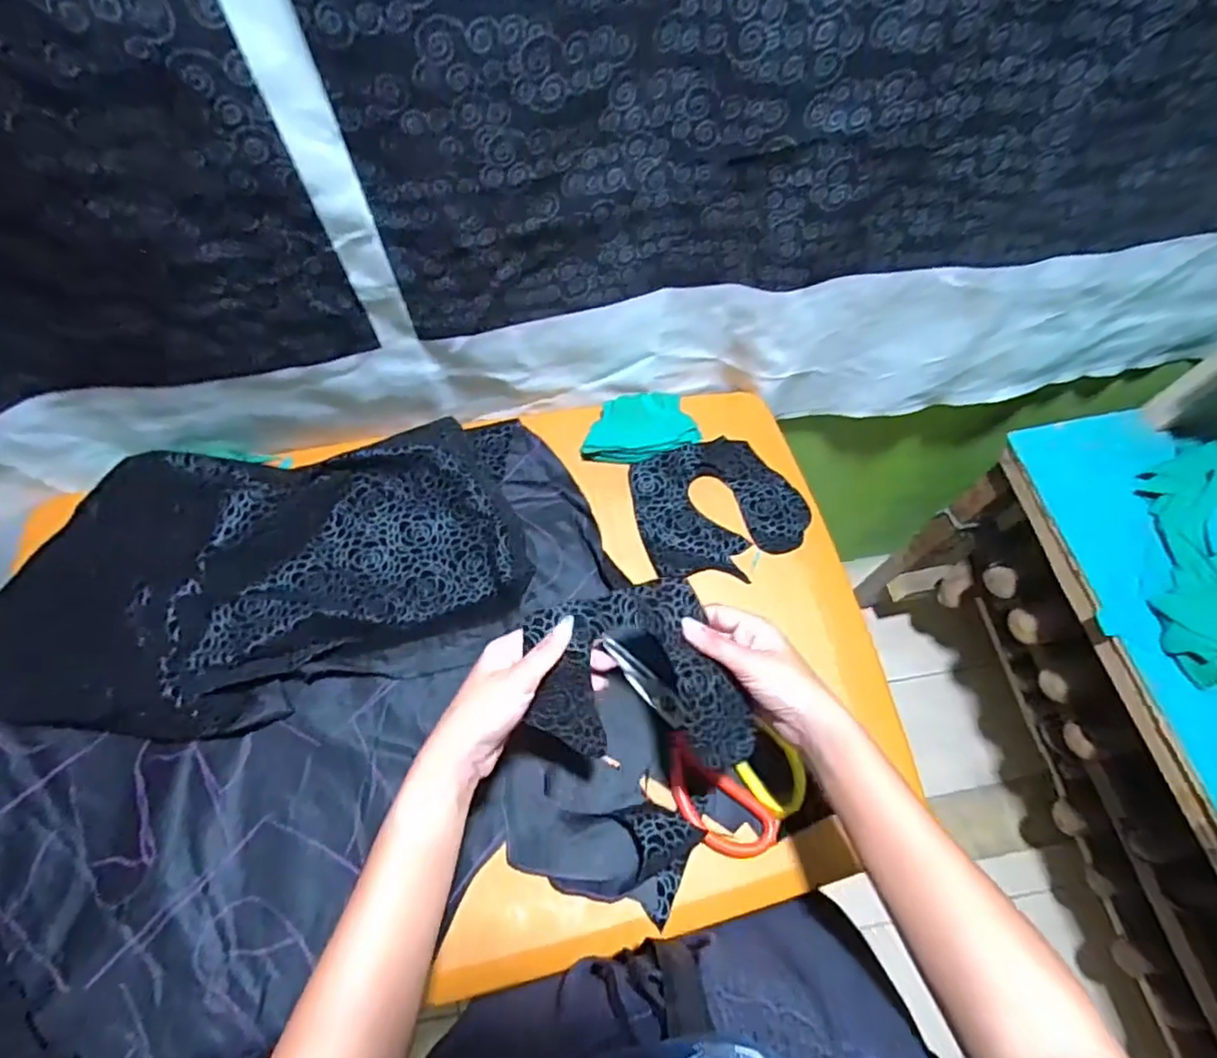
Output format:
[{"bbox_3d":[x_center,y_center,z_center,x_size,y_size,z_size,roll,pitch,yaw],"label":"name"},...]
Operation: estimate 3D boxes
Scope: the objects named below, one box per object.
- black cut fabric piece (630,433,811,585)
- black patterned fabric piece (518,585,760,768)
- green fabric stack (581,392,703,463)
[{"bbox_3d":[0.109,-0.024,0.629,0.164,0.023,0.135,-20,68,-11],"label":"black cut fabric piece"},{"bbox_3d":[0.019,0.109,0.437,0.140,0.046,0.127,-13,67,-9],"label":"black patterned fabric piece"},{"bbox_3d":[0.033,-0.105,0.653,0.117,0.022,0.076,-5,66,-5],"label":"green fabric stack"}]

